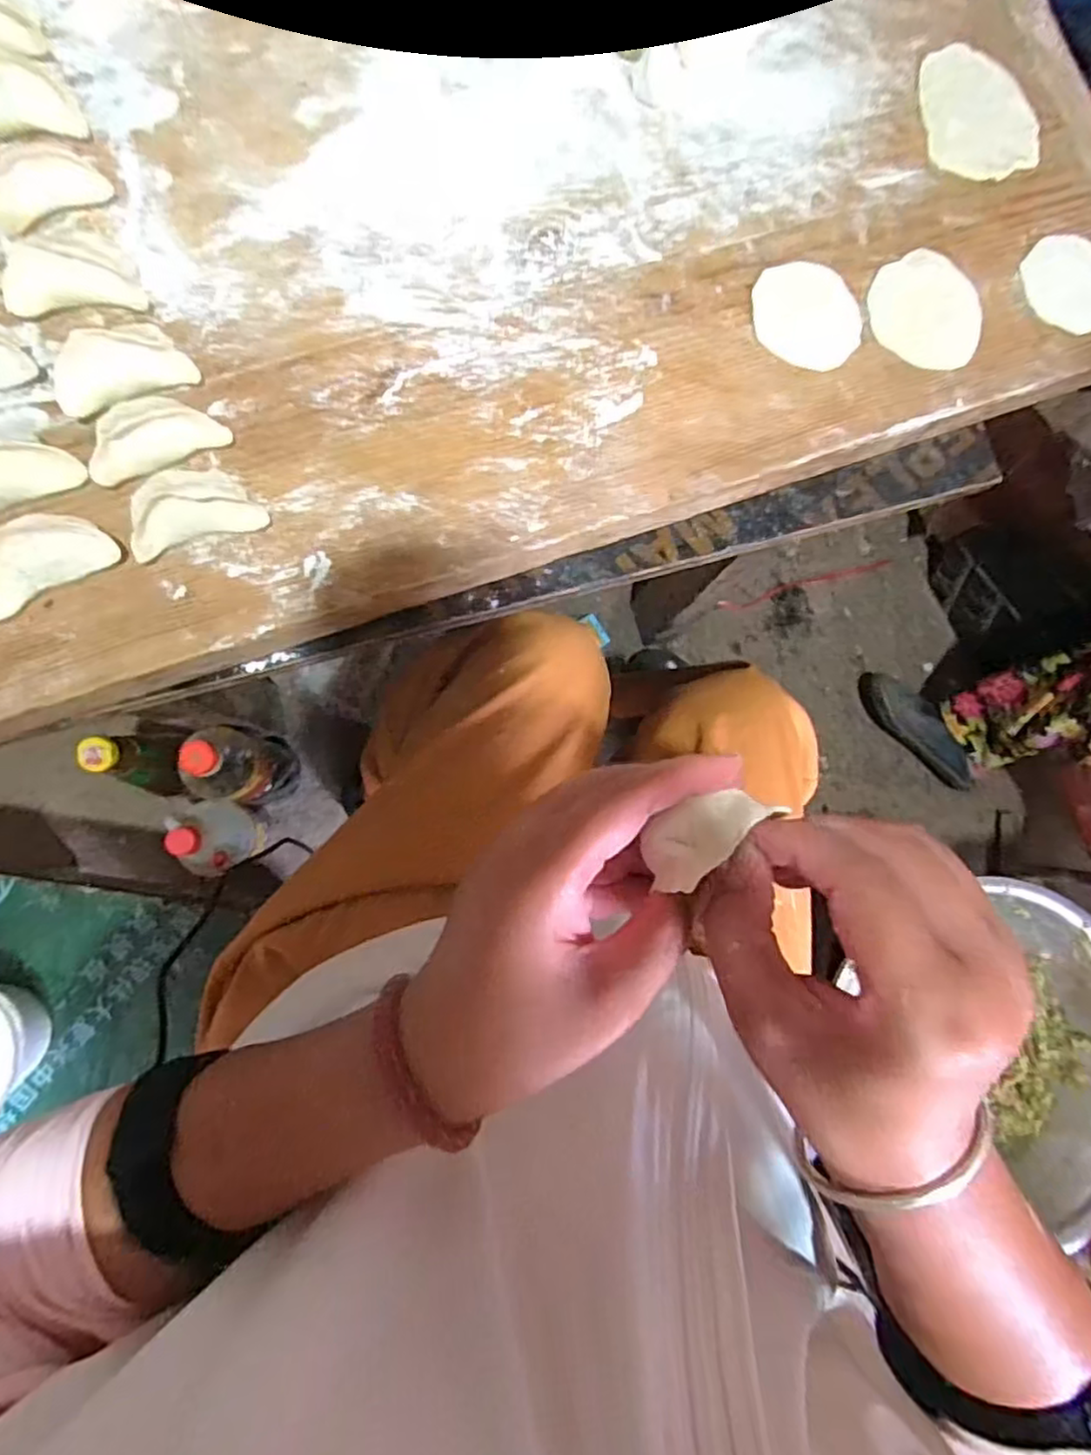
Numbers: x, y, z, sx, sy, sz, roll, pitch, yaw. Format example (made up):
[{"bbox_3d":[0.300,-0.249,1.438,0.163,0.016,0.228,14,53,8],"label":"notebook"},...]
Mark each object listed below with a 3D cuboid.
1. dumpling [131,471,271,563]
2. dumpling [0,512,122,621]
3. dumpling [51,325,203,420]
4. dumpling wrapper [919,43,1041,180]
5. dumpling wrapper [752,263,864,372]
[{"bbox_3d":[-0.181,-0.112,0.349,0.064,0.022,0.032,-23,86,-9],"label":"dumpling"},{"bbox_3d":[-0.252,-0.083,0.337,0.068,0.023,0.029,-33,87,-9],"label":"dumpling"},{"bbox_3d":[-0.217,-0.184,0.349,0.065,0.035,0.023,-28,87,-9],"label":"dumpling"},{"bbox_3d":[0.291,-0.411,0.458,0.082,0.006,0.095,-3,83,-7],"label":"dumpling wrapper"},{"bbox_3d":[0.161,-0.253,0.424,0.069,0.006,0.061,20,81,-3],"label":"dumpling wrapper"}]

